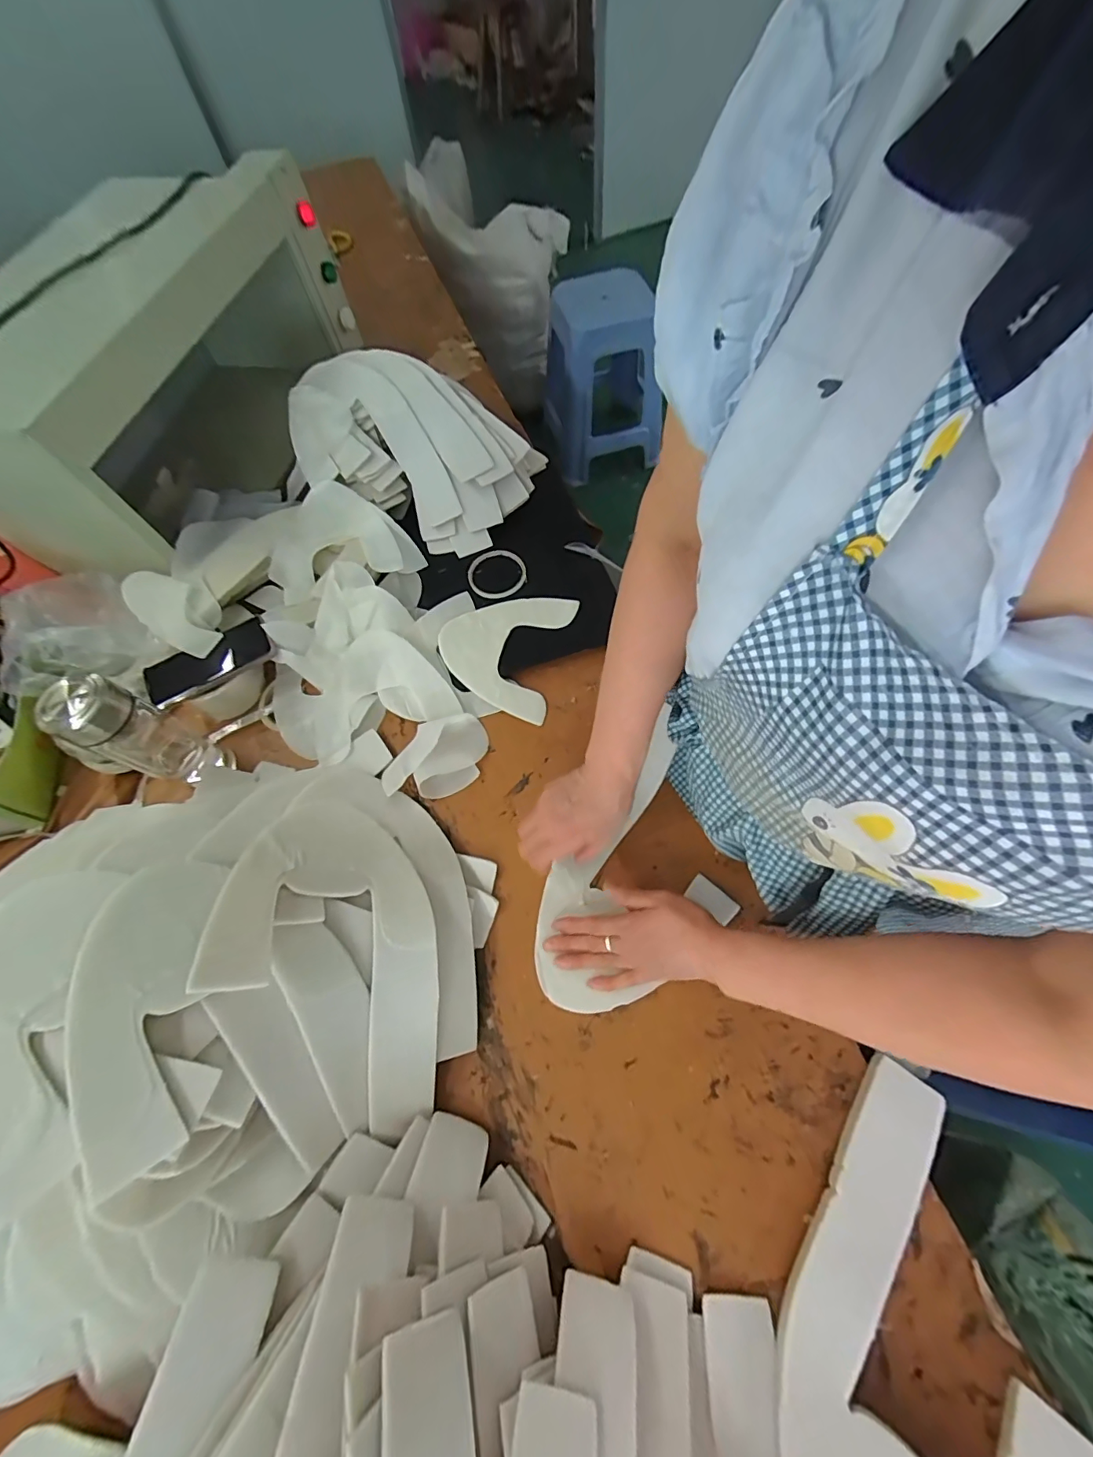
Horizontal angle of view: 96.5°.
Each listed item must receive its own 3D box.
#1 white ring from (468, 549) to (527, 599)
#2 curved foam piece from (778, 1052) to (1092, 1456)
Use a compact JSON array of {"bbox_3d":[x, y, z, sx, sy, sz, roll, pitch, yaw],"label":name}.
[{"bbox_3d":[-0.074,-0.232,0.725,0.085,0.009,0.090,-2,65,3],"label":"white ring"},{"bbox_3d":[0.286,0.464,0.359,0.183,0.020,0.329,26,64,32],"label":"curved foam piece"}]

